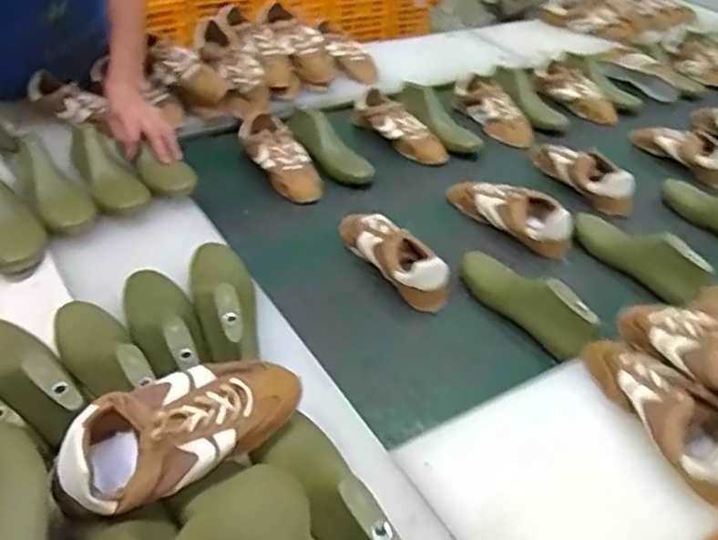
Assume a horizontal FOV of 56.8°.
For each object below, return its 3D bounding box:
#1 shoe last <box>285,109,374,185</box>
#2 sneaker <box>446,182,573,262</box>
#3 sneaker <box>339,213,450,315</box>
[{"bbox_3d":[-0.066,-0.241,1.310,0.239,0.075,0.079,44,51,14],"label":"shoe last"},{"bbox_3d":[0.263,-0.104,1.173,0.089,0.079,0.246,-30,50,-35],"label":"sneaker"},{"bbox_3d":[0.052,-0.035,1.047,0.089,0.076,0.239,-18,45,-26],"label":"sneaker"}]

